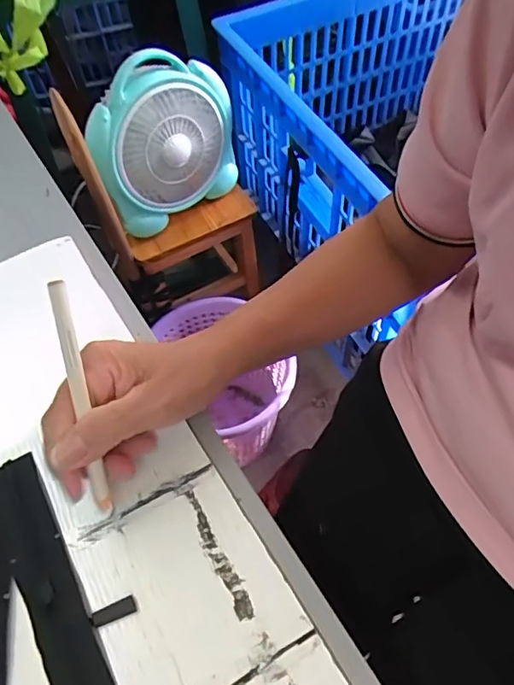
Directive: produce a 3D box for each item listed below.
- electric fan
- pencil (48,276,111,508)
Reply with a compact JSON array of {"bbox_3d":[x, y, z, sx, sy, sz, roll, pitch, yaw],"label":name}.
[{"bbox_3d":[-0.148,-0.314,0.836,0.238,0.219,0.095,-34,62,-19],"label":"electric fan"},{"bbox_3d":[-0.095,0.032,0.293,0.010,0.133,0.006,-8,17,-3],"label":"pencil"}]

